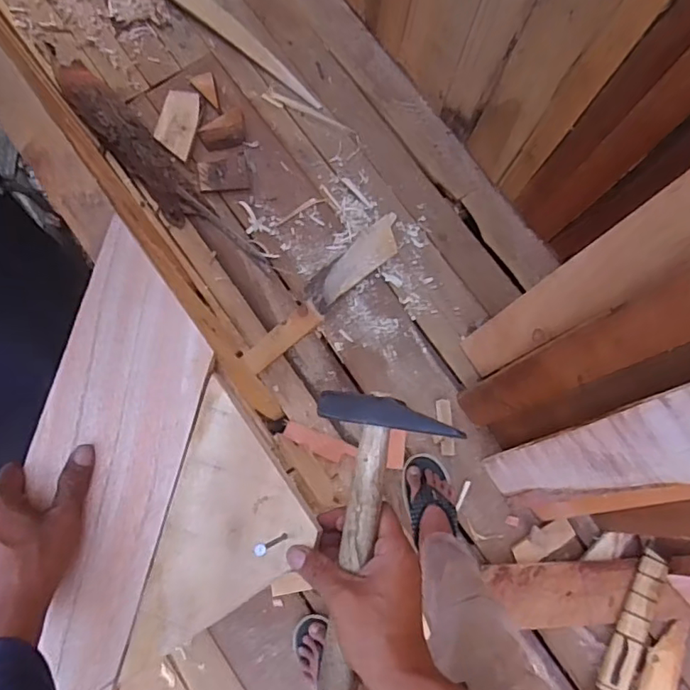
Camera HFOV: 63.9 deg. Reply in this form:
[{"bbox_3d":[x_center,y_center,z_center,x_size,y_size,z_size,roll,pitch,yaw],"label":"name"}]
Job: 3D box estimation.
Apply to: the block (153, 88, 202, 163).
[{"bbox_3d":[-0.403,-0.534,1.339,0.093,0.031,0.172,11,79,1],"label":"block"}]

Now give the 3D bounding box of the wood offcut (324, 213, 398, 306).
[{"bbox_3d":[0.037,-0.203,1.284,0.249,0.013,0.082,-40,83,-8],"label":"wood offcut"}]

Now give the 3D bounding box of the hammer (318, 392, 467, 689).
[{"bbox_3d":[0.014,0.162,0.405,0.113,0.028,0.251,4,79,23],"label":"hammer"}]

